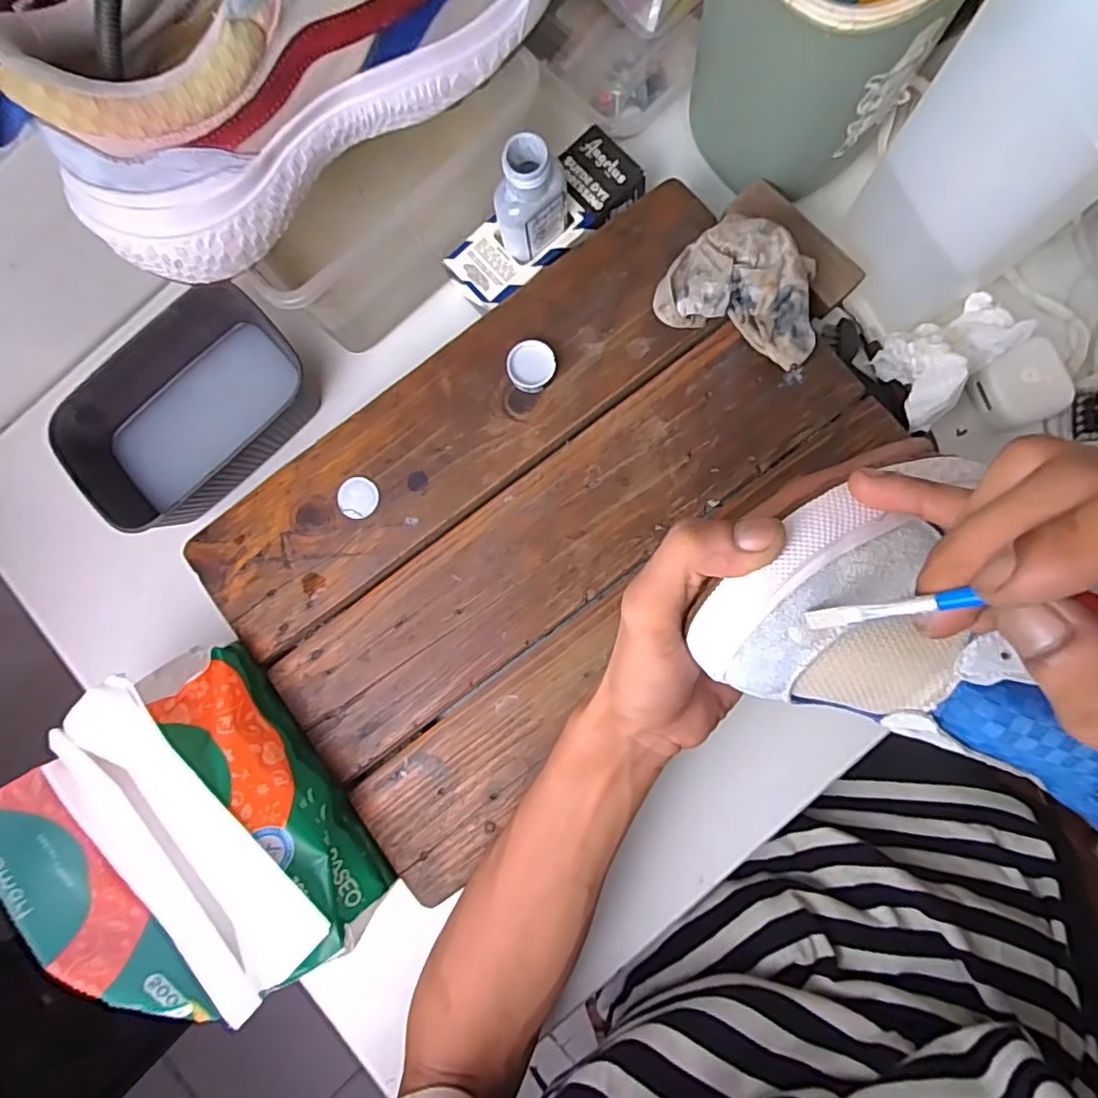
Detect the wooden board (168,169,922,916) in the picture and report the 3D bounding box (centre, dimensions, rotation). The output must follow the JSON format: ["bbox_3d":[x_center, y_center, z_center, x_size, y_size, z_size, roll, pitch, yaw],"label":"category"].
[{"bbox_3d":[0.012,-0.033,0.372,0.438,0.017,0.257,-38,84,-1],"label":"wooden board"}]

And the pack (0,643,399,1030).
[{"bbox_3d":[-0.201,0.164,0.333,0.133,0.075,0.194,-40,84,0],"label":"pack"}]

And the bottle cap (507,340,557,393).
[{"bbox_3d":[-0.011,-0.117,0.373,0.030,0.012,0.031,0,85,4],"label":"bottle cap"}]

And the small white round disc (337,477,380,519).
[{"bbox_3d":[-0.125,-0.033,0.380,0.027,0.004,0.026,0,85,4],"label":"small white round disc"}]

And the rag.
[{"bbox_3d":[0.120,-0.157,0.354,0.096,0.041,0.060,24,87,6],"label":"rag"}]

